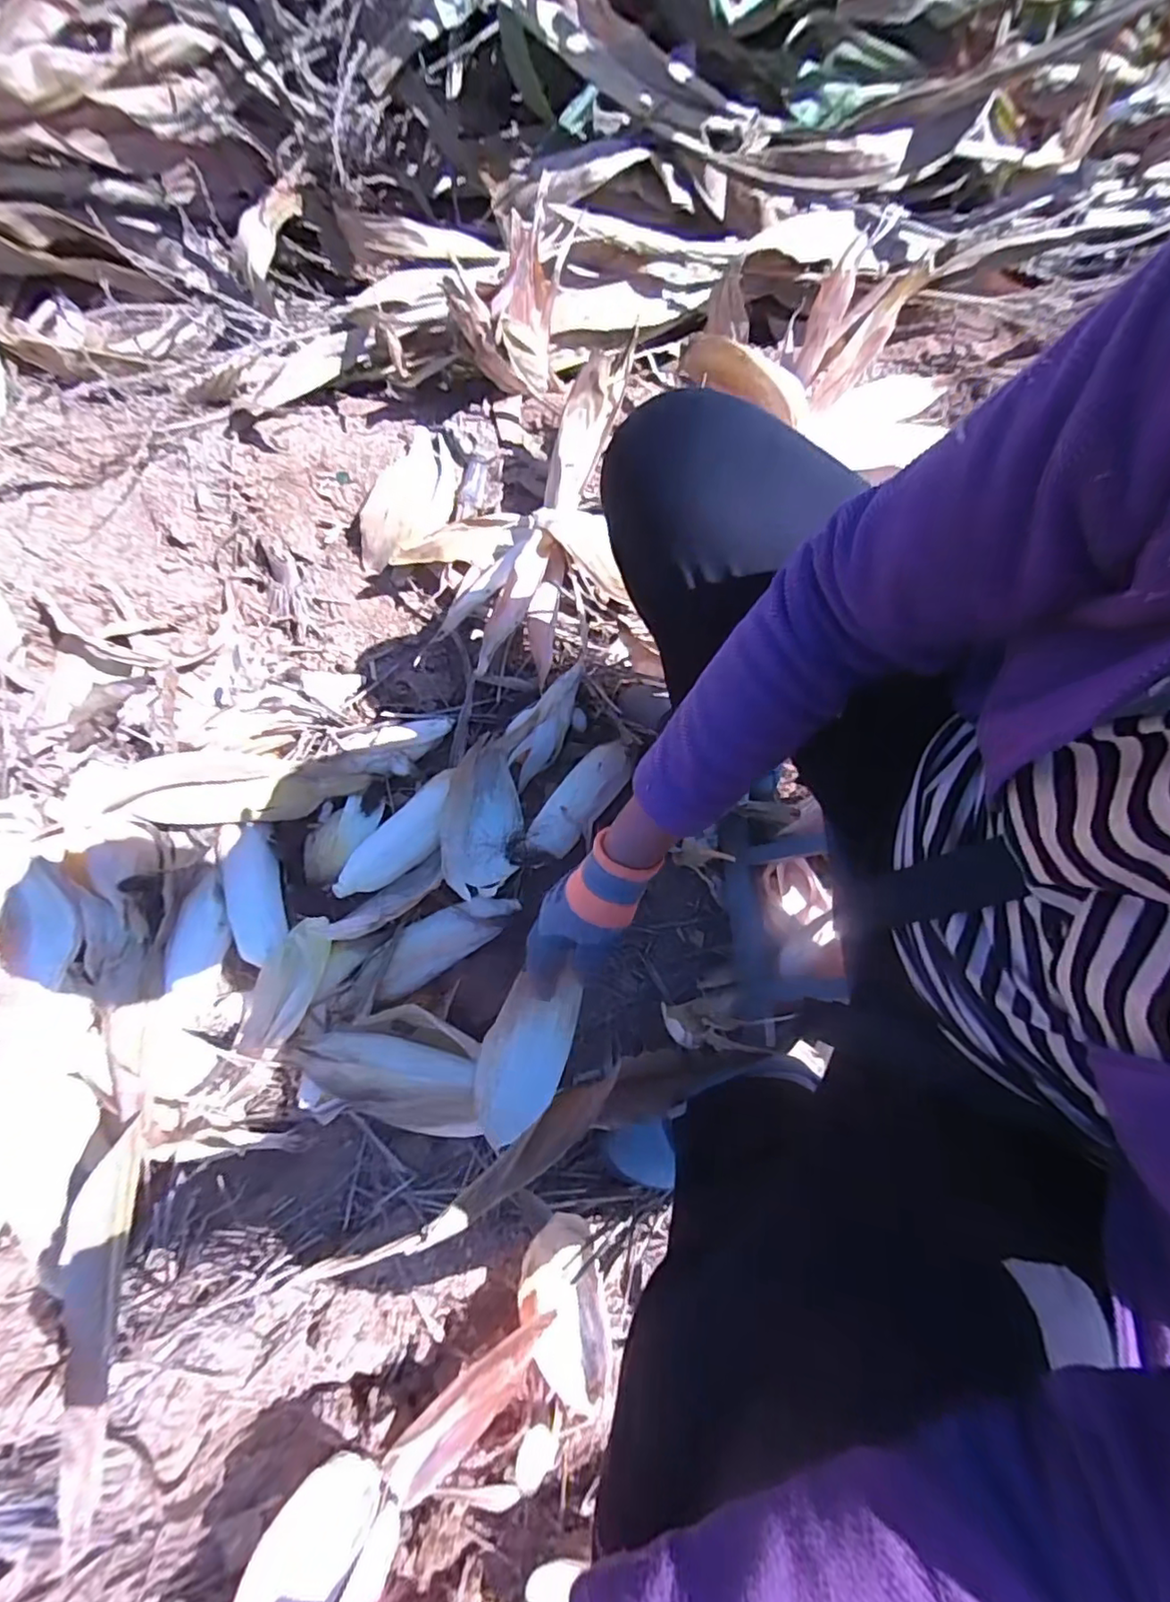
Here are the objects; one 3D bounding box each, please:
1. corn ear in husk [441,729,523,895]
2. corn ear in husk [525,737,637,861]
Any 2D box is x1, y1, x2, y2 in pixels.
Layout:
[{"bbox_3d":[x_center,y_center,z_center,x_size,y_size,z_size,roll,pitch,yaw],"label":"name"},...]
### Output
[{"bbox_3d":[-0.122,0.020,0.733,0.086,0.066,0.184,-6,72,-1],"label":"corn ear in husk"},{"bbox_3d":[-0.006,-0.002,0.737,0.063,0.044,0.179,34,76,11],"label":"corn ear in husk"}]

